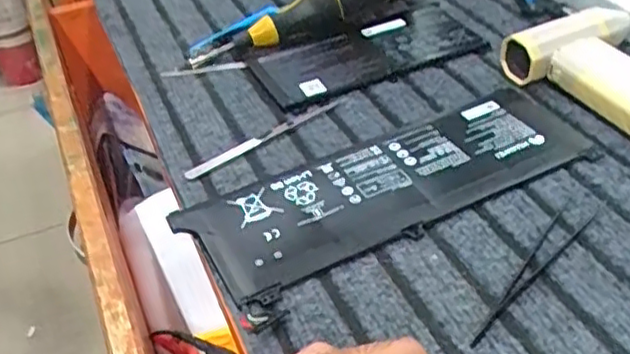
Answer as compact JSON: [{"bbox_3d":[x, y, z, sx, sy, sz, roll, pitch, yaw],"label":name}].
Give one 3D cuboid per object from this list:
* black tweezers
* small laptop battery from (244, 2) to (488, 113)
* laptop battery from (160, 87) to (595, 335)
[{"bbox_3d":[0.120,0.047,0.371,0.017,0.004,0.133,29,51,35],"label":"black tweezers"},{"bbox_3d":[0.045,-0.106,0.555,0.186,0.012,0.087,-21,42,-17],"label":"small laptop battery"},{"bbox_3d":[0.050,0.002,0.428,0.256,0.009,0.096,-24,43,-21],"label":"laptop battery"}]

